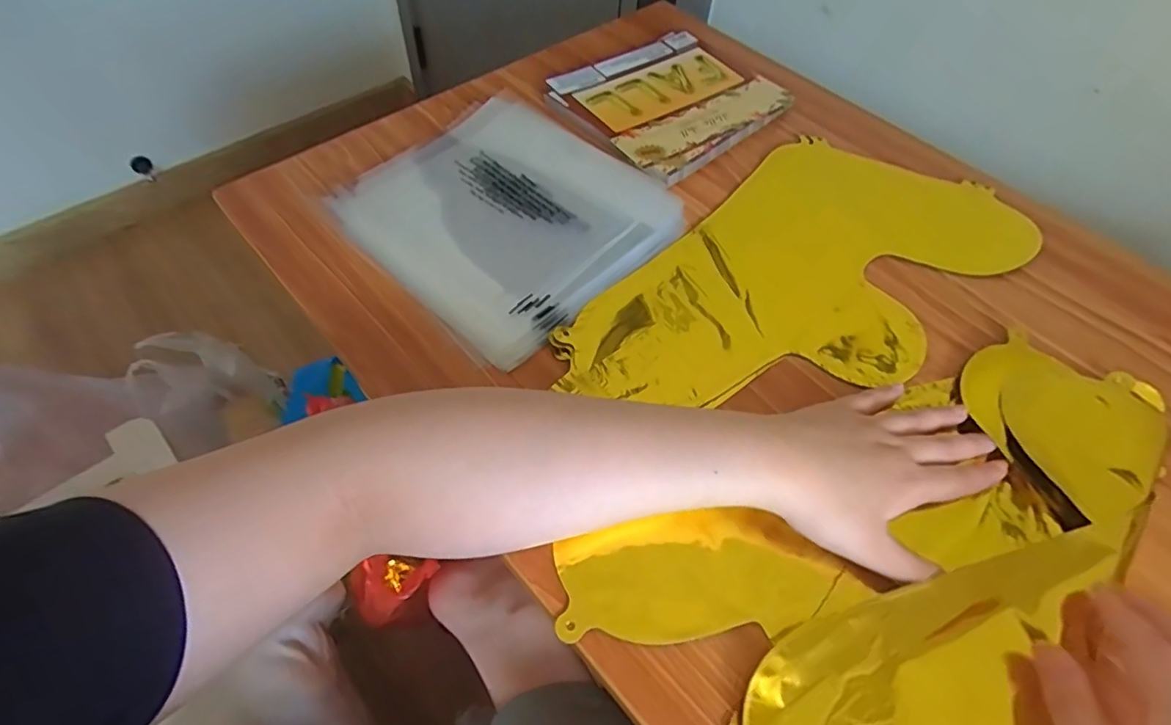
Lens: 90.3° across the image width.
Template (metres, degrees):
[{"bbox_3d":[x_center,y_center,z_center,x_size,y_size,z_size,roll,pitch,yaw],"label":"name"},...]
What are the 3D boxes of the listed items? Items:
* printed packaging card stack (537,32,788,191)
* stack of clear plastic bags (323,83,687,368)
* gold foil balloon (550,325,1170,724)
[{"bbox_3d":[0.081,-0.262,0.575,0.192,0.010,0.168,-37,65,-24],"label":"printed packaging card stack"},{"bbox_3d":[-0.063,-0.123,0.480,0.222,0.019,0.209,39,63,21],"label":"stack of clear plastic bags"},{"bbox_3d":[0.204,0.130,0.330,0.399,0.032,0.219,-20,60,-16],"label":"gold foil balloon"}]

